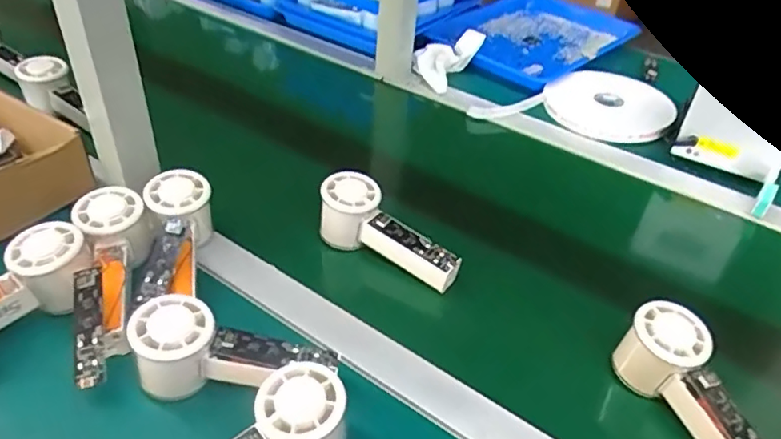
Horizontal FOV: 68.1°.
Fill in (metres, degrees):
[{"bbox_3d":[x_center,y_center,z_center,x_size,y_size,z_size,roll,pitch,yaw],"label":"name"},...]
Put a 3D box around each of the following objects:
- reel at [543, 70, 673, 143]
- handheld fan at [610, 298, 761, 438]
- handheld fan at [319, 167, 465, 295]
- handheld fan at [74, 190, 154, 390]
[{"bbox_3d":[0.319,-0.172,0.839,0.171,0.026,0.154,21,42,18],"label":"reel"},{"bbox_3d":[0.234,0.134,0.425,0.055,0.059,0.149,-12,42,-20],"label":"handheld fan"},{"bbox_3d":[0.002,0.011,0.552,0.140,0.066,0.045,22,42,19],"label":"handheld fan"},{"bbox_3d":[-0.224,0.047,0.470,0.053,0.052,0.171,-9,41,-17],"label":"handheld fan"}]

